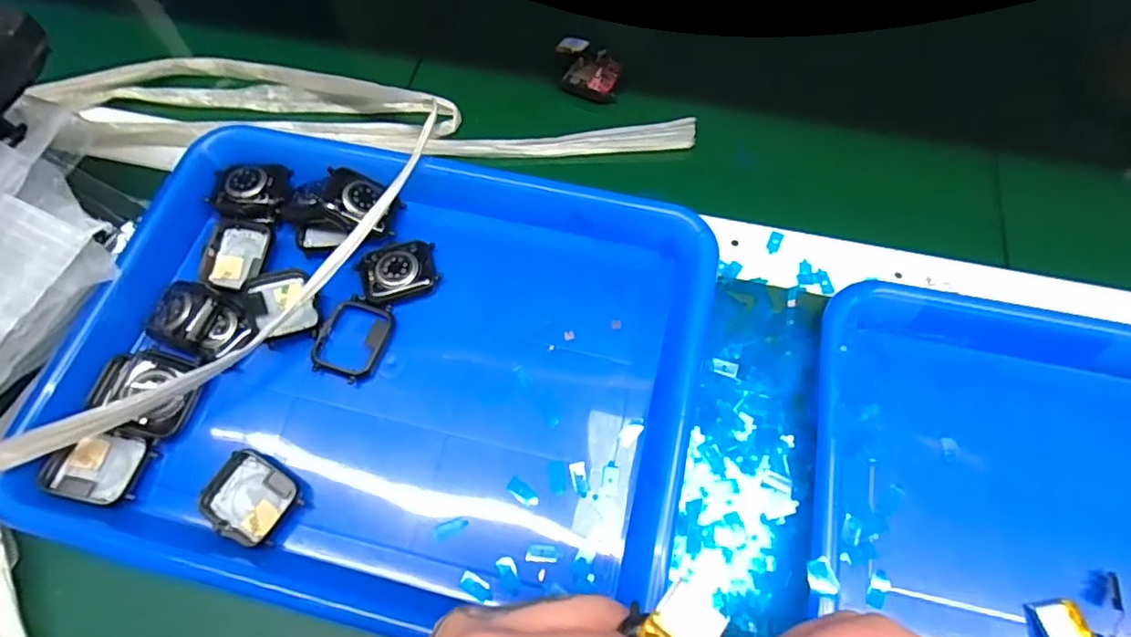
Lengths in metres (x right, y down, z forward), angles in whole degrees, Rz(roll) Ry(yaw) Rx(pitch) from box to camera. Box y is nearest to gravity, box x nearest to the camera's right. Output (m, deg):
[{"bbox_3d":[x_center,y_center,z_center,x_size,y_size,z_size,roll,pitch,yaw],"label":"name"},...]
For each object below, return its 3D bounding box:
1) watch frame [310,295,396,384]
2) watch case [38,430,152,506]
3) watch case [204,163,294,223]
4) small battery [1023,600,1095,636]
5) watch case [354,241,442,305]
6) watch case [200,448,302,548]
[{"bbox_3d":[-0.120,0.011,0.333,0.038,0.009,0.048,15,66,7],"label":"watch frame"},{"bbox_3d":[-0.240,0.075,0.301,0.040,0.010,0.036,11,66,5],"label":"watch case"},{"bbox_3d":[-0.198,-0.080,0.367,0.047,0.014,0.037,6,65,2],"label":"watch case"},{"bbox_3d":[0.229,0.142,0.272,0.021,0.009,0.019,-1,65,-1],"label":"small battery"},{"bbox_3d":[-0.098,-0.029,0.348,0.044,0.007,0.032,-20,67,-9],"label":"watch case"},{"bbox_3d":[-0.160,0.091,0.299,0.043,0.010,0.038,28,68,12],"label":"watch case"}]

